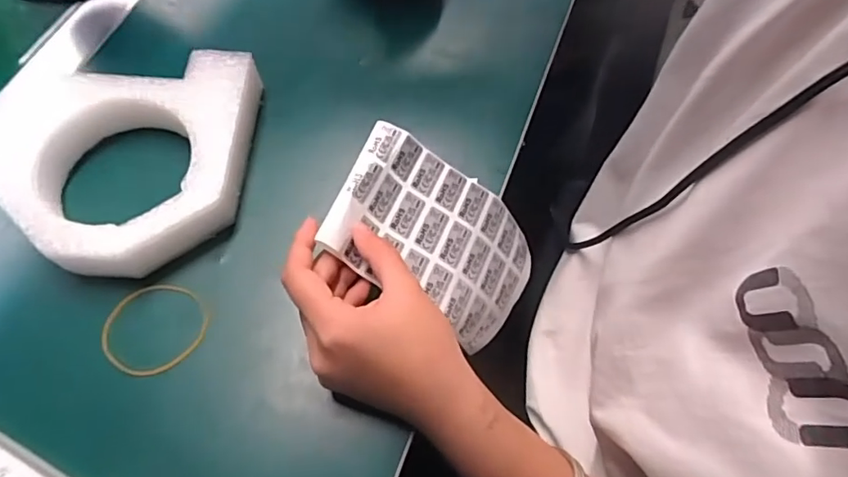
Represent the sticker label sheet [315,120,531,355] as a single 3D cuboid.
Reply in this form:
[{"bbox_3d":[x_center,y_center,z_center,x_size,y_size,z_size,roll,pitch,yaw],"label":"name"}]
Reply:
[{"bbox_3d":[0.012,0.000,0.364,0.150,0.017,0.100,35,60,-20],"label":"sticker label sheet"}]

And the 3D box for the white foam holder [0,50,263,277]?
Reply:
[{"bbox_3d":[-0.203,-0.053,0.370,0.168,0.041,0.156,1,65,-2],"label":"white foam holder"}]

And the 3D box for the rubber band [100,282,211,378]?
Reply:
[{"bbox_3d":[-0.167,0.056,0.337,0.059,0.008,0.059,4,62,-8],"label":"rubber band"}]

